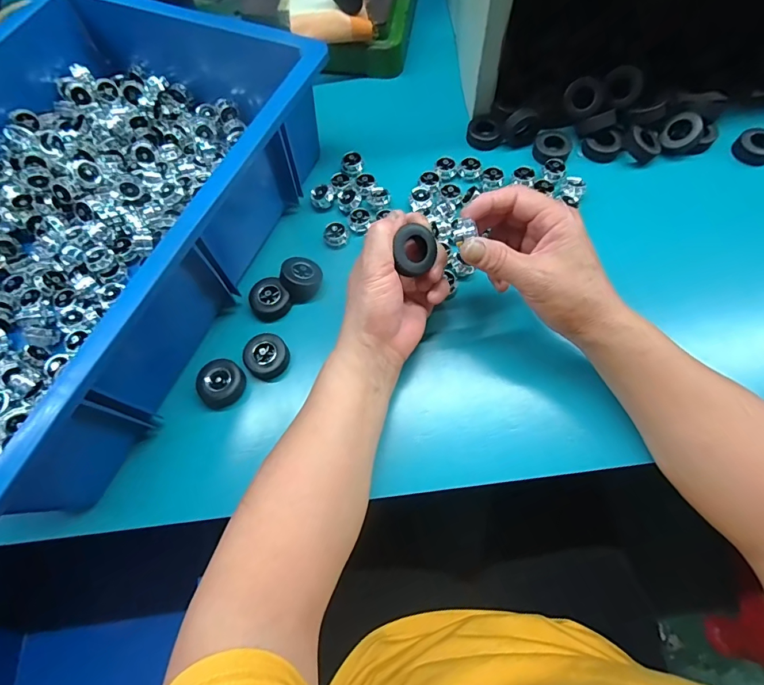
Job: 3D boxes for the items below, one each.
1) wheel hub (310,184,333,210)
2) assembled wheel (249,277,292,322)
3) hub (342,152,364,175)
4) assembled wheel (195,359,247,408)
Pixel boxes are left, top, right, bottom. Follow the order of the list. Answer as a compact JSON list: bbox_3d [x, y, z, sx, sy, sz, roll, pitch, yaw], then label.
[{"bbox_3d":[-0.061,-0.148,0.419,0.022,0.015,0.018,-17,70,-4],"label":"wheel hub"},{"bbox_3d":[-0.103,-0.039,0.379,0.035,0.014,0.035,-1,69,2],"label":"assembled wheel"},{"bbox_3d":[-0.031,-0.191,0.440,0.022,0.012,0.020,-1,69,2],"label":"hub"},{"bbox_3d":[-0.136,0.034,0.350,0.037,0.018,0.035,-1,69,2],"label":"assembled wheel"}]

